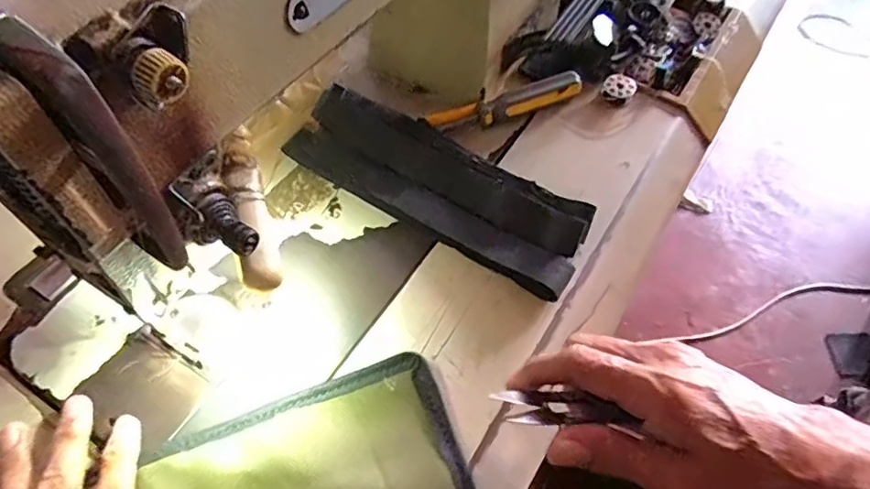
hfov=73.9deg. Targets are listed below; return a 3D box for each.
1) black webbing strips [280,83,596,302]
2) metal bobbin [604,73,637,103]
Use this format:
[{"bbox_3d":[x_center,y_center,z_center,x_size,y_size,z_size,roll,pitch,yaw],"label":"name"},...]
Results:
[{"bbox_3d":[0.001,-0.045,0.408,0.223,0.019,0.075,31,63,16],"label":"black webbing strips"},{"bbox_3d":[0.146,-0.124,0.459,0.024,0.011,0.025,21,61,11],"label":"metal bobbin"}]

